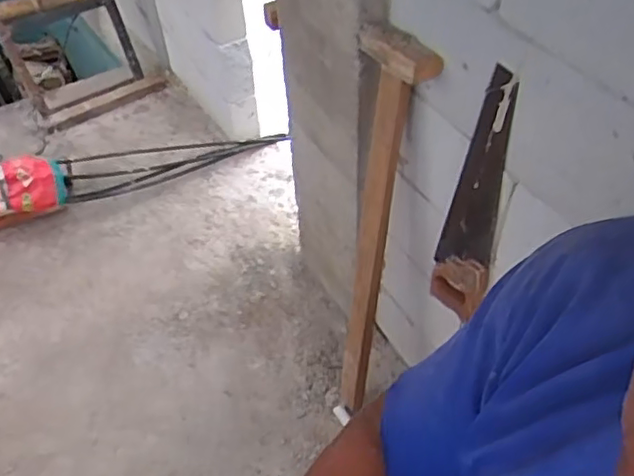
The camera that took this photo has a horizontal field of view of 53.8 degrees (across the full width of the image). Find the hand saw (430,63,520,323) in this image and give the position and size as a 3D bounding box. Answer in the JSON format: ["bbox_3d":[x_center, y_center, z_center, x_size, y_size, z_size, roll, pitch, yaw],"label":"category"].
[{"bbox_3d":[0.250,-0.033,0.981,0.023,0.505,0.133,-22,57,-18],"label":"hand saw"}]

